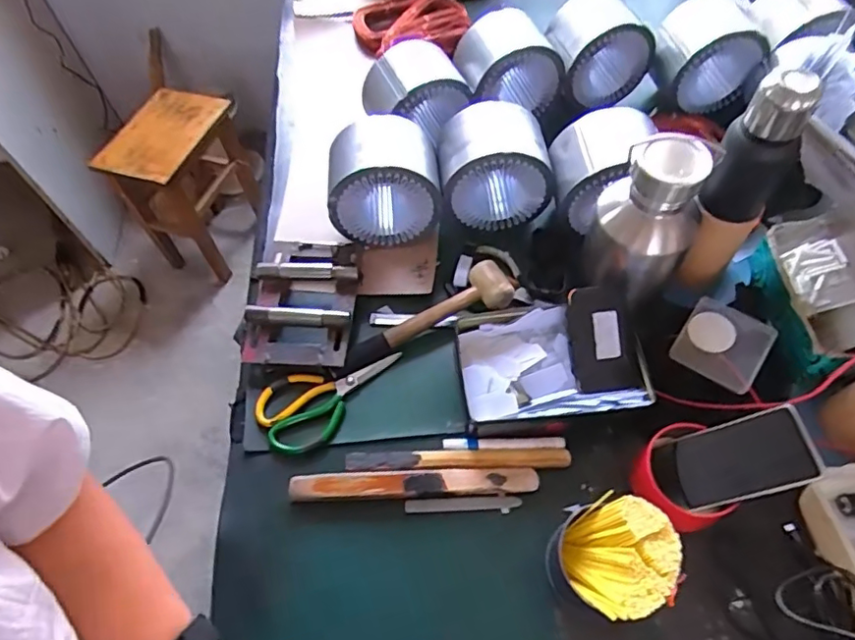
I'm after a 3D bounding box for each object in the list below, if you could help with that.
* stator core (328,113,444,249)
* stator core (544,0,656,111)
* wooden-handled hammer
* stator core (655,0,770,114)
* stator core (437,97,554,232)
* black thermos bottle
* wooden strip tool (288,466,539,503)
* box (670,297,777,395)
[{"bbox_3d":[-0.060,-0.196,0.777,0.152,0.125,0.110,-5,58,1],"label":"stator core"},{"bbox_3d":[0.280,-0.465,0.931,0.163,0.140,0.139,-13,58,-4],"label":"stator core"},{"bbox_3d":[-0.007,-0.006,0.724,0.267,0.038,0.061,-22,60,-10],"label":"wooden-handled hammer"},{"bbox_3d":[0.457,-0.420,0.915,0.153,0.142,0.115,-11,58,-2],"label":"stator core"},{"bbox_3d":[0.094,-0.217,0.790,0.150,0.131,0.108,-7,58,0],"label":"stator core"},{"bbox_3d":[0.352,-0.131,0.647,0.075,0.282,0.088,26,64,19],"label":"black thermos bottle"},{"bbox_3d":[-0.016,0.184,0.630,0.276,0.019,0.028,-4,58,2],"label":"wooden strip tool"},{"bbox_3d":[0.367,0.026,0.690,0.098,0.017,0.110,32,66,21],"label":"box"}]

